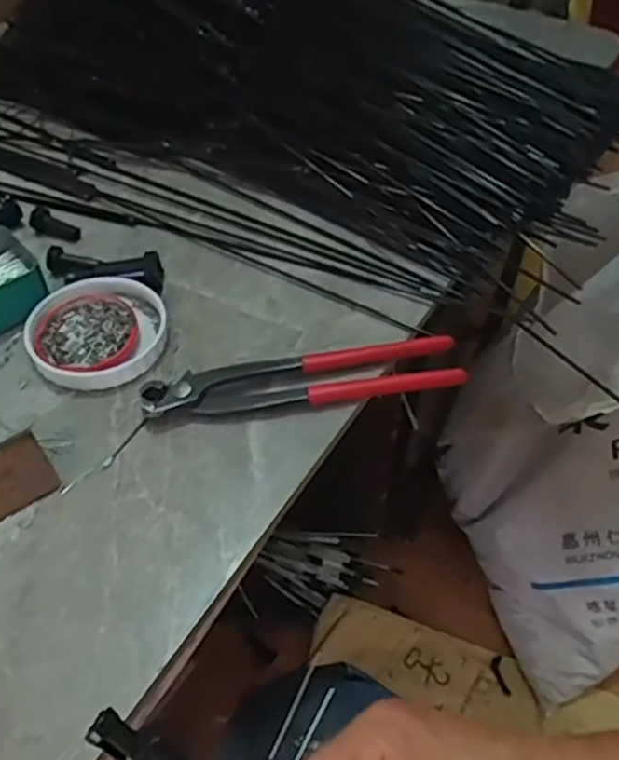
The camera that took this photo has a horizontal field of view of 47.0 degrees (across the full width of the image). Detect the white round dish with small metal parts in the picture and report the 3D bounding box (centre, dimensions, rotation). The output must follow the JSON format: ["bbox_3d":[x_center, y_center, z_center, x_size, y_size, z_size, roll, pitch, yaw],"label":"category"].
[{"bbox_3d":[-0.139,-0.032,0.470,0.087,0.015,0.088,-1,49,1],"label":"white round dish with small metal parts"}]

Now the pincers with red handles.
[{"bbox_3d":[-0.003,0.000,0.439,0.195,0.017,0.036,-8,50,-6],"label":"pincers with red handles"}]

